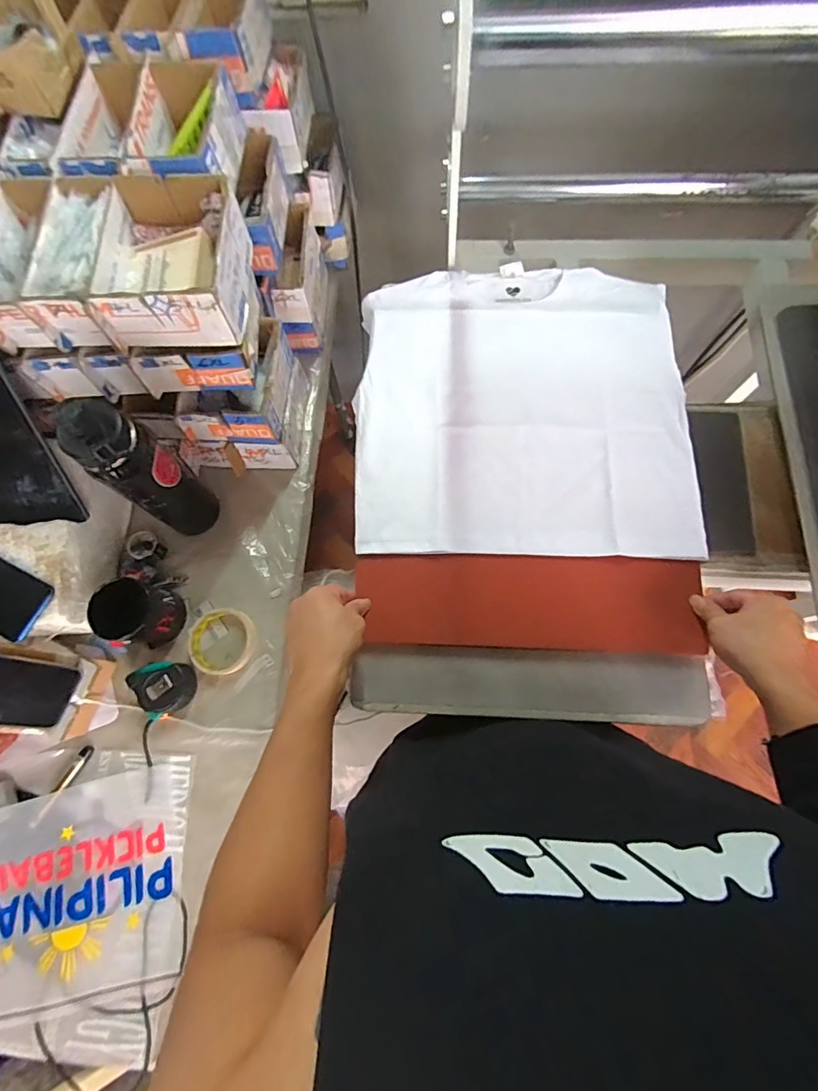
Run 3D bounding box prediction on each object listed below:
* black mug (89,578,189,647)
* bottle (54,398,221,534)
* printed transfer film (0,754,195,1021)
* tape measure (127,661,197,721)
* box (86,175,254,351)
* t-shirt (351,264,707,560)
[{"bbox_3d":[-0.373,0.094,0.660,0.073,0.097,0.079,-1,74,2],"label":"black mug"},{"bbox_3d":[-0.340,-0.097,0.624,0.097,0.275,0.089,40,79,12],"label":"bottle"},{"bbox_3d":[-0.444,0.443,0.614,0.340,0.010,0.237,-14,73,-2],"label":"printed transfer film"},{"bbox_3d":[-0.341,0.195,0.657,0.075,0.045,0.073,-29,75,-6],"label":"tape measure"},{"bbox_3d":[-0.260,-0.314,0.531,0.135,0.070,0.165,0,74,2],"label":"box"},{"bbox_3d":[0.146,-0.200,0.631,0.417,0.012,0.433,1,74,2],"label":"t-shirt"}]

